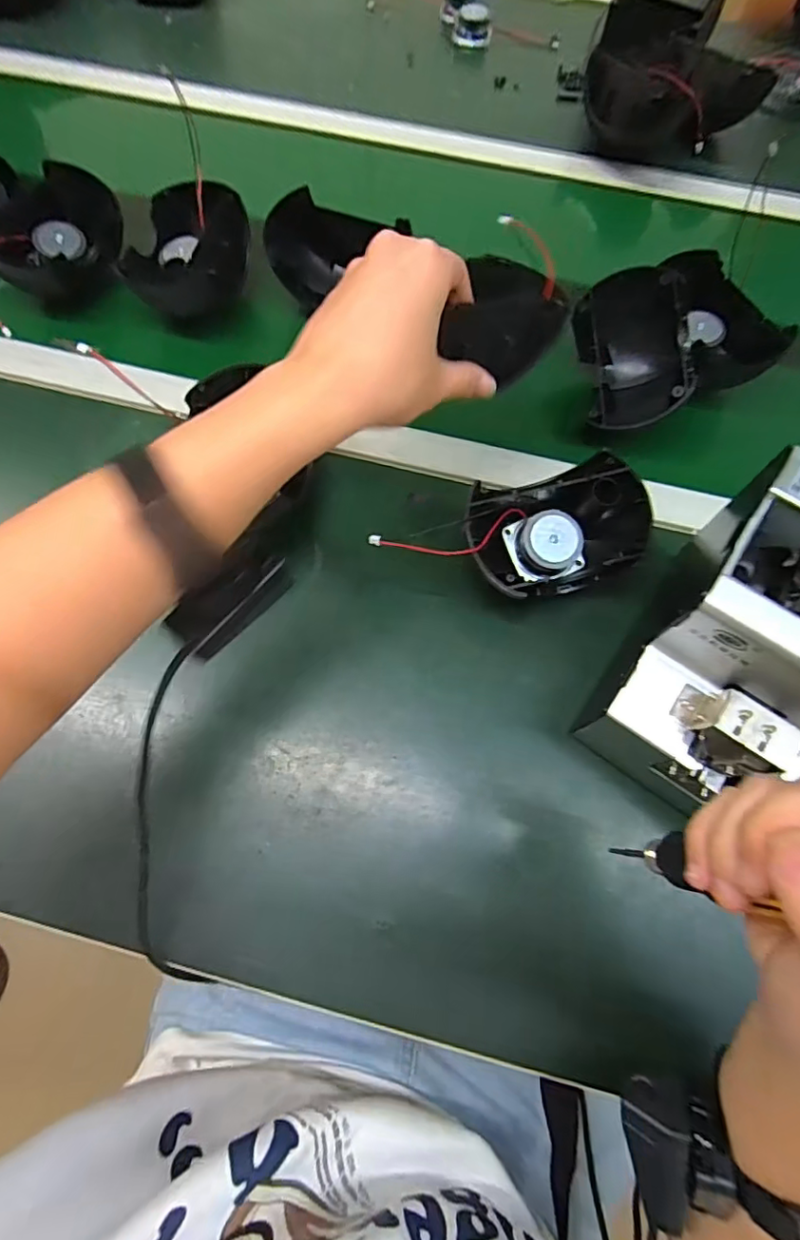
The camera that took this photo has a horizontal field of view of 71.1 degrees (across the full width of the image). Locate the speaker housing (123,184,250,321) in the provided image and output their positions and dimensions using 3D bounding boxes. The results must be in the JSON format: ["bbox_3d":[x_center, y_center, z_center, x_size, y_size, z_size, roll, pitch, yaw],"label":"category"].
[{"bbox_3d":[-0.192,-0.326,0.506,0.090,0.070,0.117,19,68,6],"label":"speaker housing"}]

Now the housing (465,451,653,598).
[{"bbox_3d":[0.111,-0.060,0.416,0.130,0.072,0.084,-16,69,-9],"label":"housing"}]

